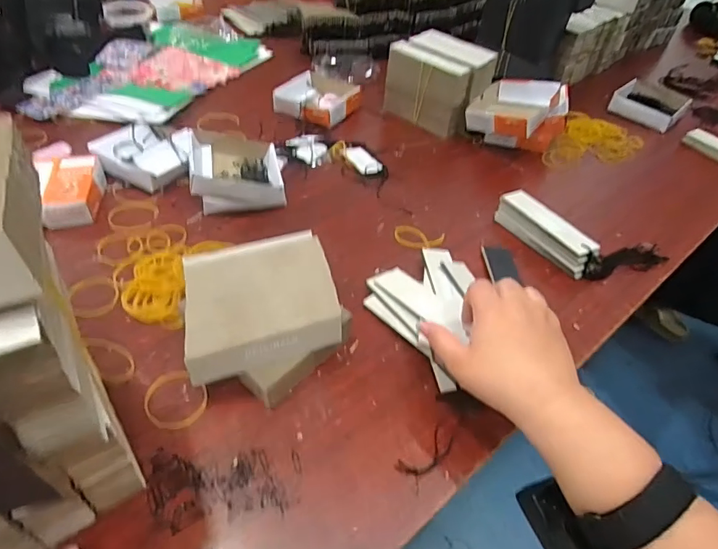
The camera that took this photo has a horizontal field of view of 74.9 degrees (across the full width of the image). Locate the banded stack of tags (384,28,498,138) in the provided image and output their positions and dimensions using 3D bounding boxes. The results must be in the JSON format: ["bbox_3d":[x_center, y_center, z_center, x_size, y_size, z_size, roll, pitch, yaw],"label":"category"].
[{"bbox_3d":[0.131,-0.306,0.762,0.142,0.117,0.110,34,52,25],"label":"banded stack of tags"}]

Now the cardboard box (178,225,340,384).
[{"bbox_3d":[-0.087,0.020,0.412,0.130,0.030,0.121,-11,47,-19],"label":"cardboard box"}]

